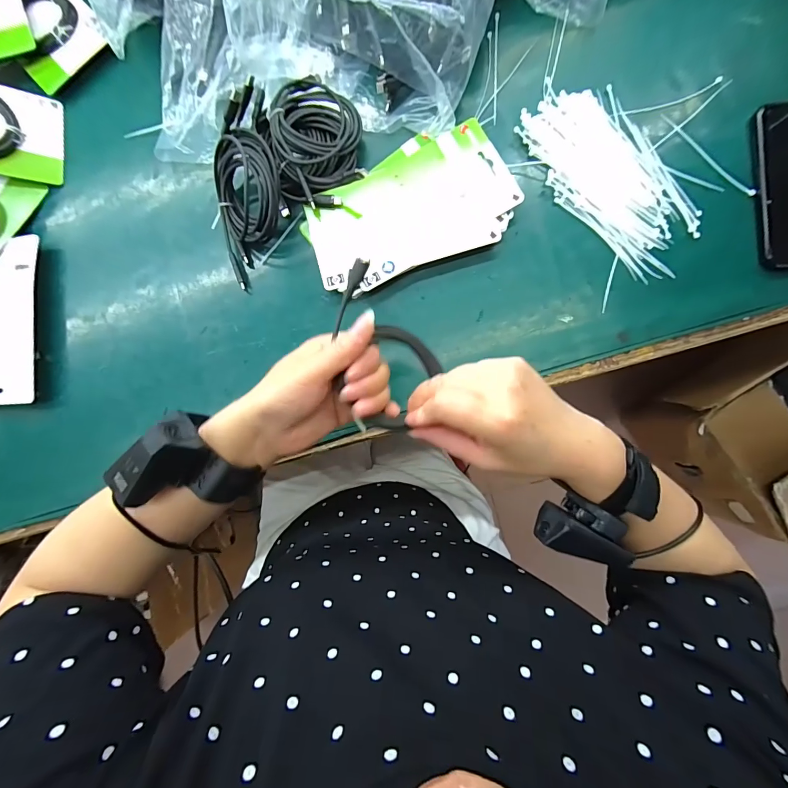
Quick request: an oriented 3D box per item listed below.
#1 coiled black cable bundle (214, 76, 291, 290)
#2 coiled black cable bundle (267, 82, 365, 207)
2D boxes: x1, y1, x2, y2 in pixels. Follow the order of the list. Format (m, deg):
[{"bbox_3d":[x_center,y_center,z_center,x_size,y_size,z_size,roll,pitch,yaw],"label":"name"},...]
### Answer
[{"bbox_3d":[-0.145,-0.204,0.380,0.070,0.049,0.186,6,101,5],"label":"coiled black cable bundle"},{"bbox_3d":[-0.077,-0.249,0.373,0.090,0.038,0.128,-7,86,4],"label":"coiled black cable bundle"}]

